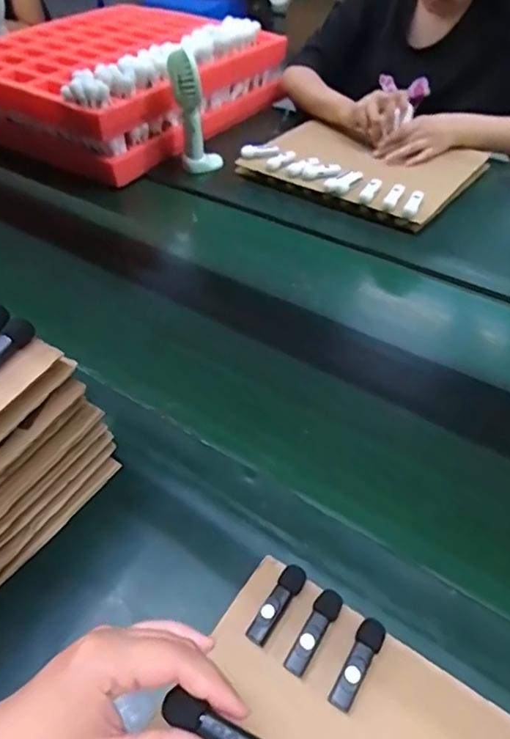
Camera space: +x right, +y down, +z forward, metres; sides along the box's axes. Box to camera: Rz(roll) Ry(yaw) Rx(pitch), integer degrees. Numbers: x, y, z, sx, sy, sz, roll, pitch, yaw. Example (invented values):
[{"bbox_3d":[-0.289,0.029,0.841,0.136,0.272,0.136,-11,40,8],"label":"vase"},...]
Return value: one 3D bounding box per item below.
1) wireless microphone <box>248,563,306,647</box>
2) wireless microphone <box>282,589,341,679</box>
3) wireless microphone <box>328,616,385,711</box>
[{"bbox_3d":[0.018,0.185,0.428,0.017,0.013,0.064,25,52,25],"label":"wireless microphone"},{"bbox_3d":[0.045,0.199,0.413,0.018,0.015,0.064,23,51,24],"label":"wireless microphone"},{"bbox_3d":[0.076,0.214,0.396,0.019,0.018,0.065,22,51,23],"label":"wireless microphone"}]

